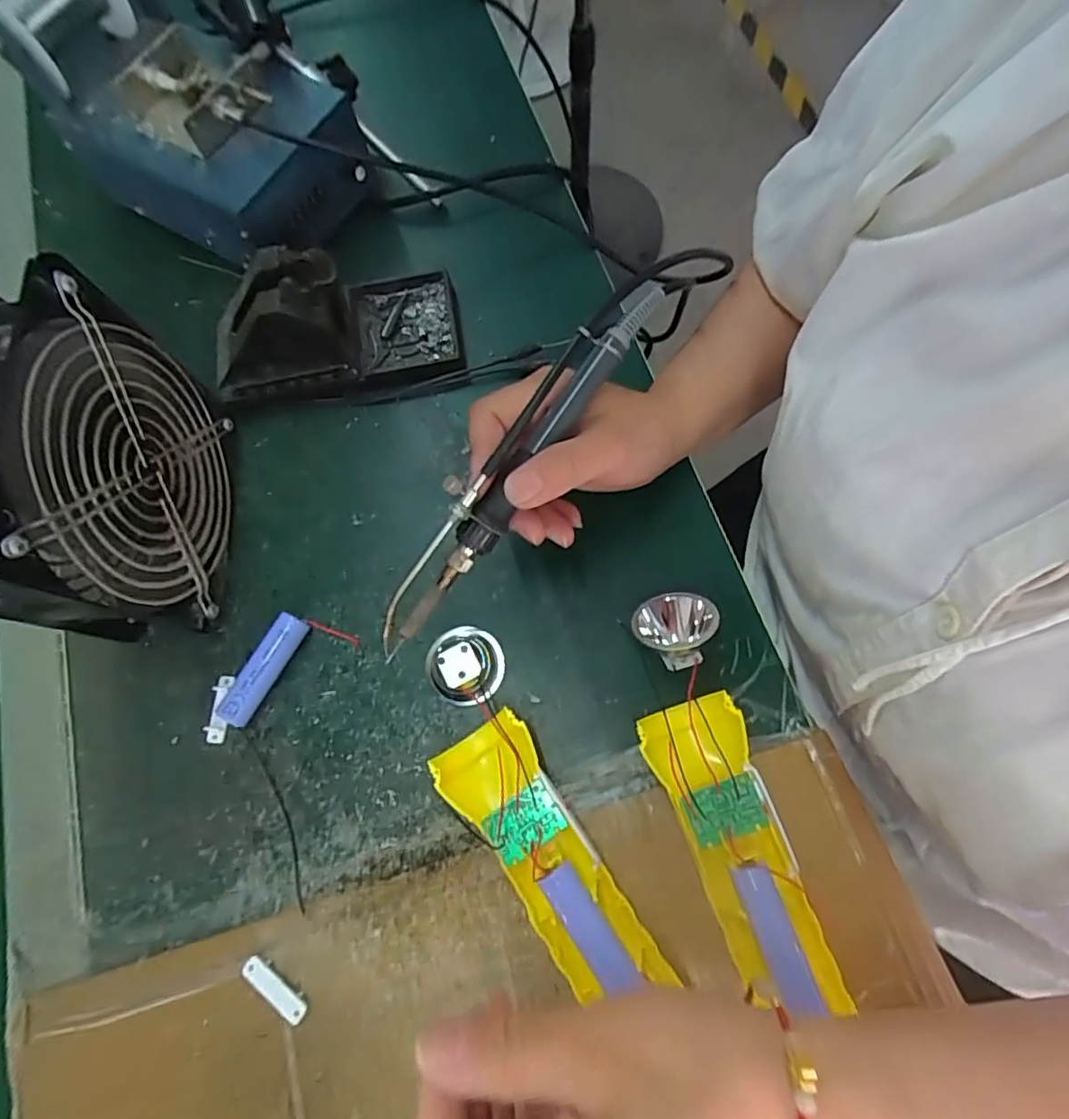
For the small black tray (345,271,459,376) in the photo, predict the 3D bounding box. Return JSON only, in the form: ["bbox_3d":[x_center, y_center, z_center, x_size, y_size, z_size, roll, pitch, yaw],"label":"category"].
[{"bbox_3d":[-0.087,-0.157,0.392,0.068,0.020,0.068,-14,73,1],"label":"small black tray"}]

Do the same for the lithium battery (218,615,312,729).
[{"bbox_3d":[-0.148,0.060,0.321,0.016,0.018,0.063,26,78,11],"label":"lithium battery"}]

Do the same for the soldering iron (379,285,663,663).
[{"bbox_3d":[-0.008,-0.043,0.266,0.020,0.021,0.206,36,93,10],"label":"soldering iron"}]

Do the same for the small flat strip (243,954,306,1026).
[{"bbox_3d":[-0.122,0.202,0.273,0.036,0.005,0.009,36,76,10],"label":"small flat strip"}]

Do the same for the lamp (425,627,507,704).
[{"bbox_3d":[-0.039,0.056,0.317,0.043,0.024,0.042,-1,74,5],"label":"lamp"}]

